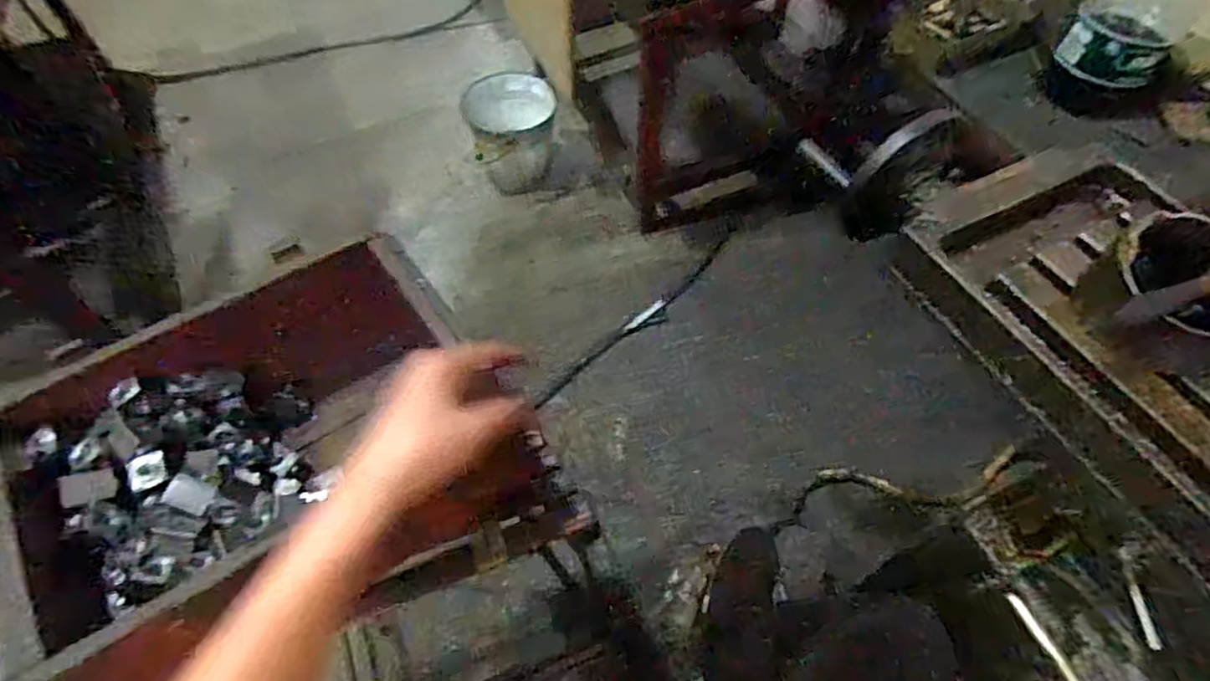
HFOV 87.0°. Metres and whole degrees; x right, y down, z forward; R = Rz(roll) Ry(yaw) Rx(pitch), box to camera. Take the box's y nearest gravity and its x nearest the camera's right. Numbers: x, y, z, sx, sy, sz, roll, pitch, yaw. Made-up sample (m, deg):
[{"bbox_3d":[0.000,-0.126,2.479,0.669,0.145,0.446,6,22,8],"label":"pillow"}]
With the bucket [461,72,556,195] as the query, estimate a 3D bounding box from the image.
[{"bbox_3d":[-0.262,-0.591,1.823,0.243,0.230,0.243,-8,57,-4],"label":"bucket"}]

